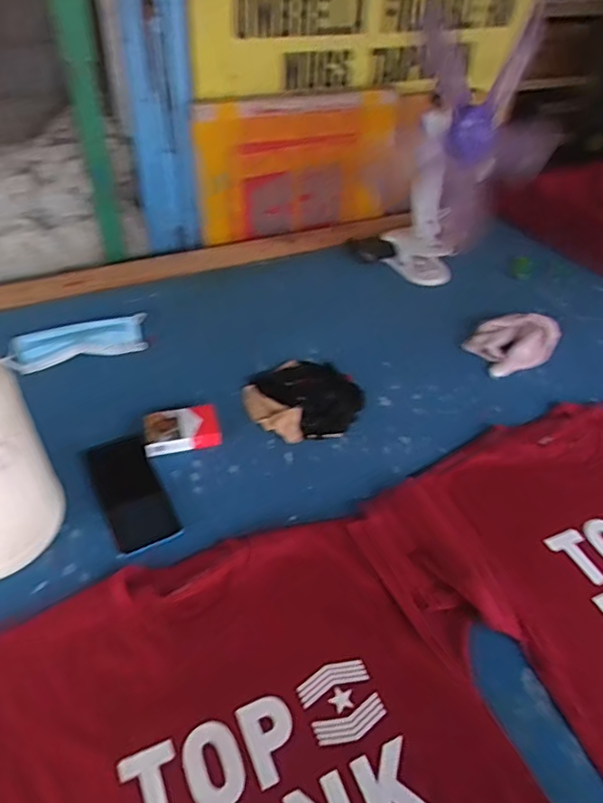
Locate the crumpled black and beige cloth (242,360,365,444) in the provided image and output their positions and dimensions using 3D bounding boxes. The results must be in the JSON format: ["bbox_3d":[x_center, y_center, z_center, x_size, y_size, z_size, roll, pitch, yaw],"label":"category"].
[{"bbox_3d":[0.007,-0.007,0.828,0.164,0.025,0.147,-23,50,-25],"label":"crumpled black and beige cloth"}]

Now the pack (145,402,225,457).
[{"bbox_3d":[-0.157,0.034,0.762,0.097,0.029,0.063,-8,46,-12],"label":"pack"}]

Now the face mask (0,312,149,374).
[{"bbox_3d":[-0.346,-0.099,0.886,0.202,0.011,0.102,-14,47,-18],"label":"face mask"}]

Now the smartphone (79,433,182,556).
[{"bbox_3d":[-0.204,0.110,0.691,0.074,0.015,0.149,-18,58,-24],"label":"smartphone"}]

